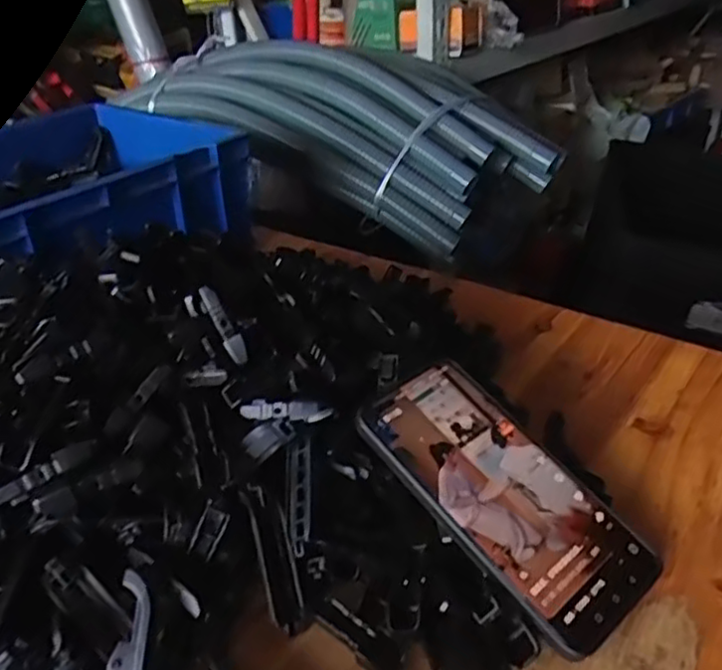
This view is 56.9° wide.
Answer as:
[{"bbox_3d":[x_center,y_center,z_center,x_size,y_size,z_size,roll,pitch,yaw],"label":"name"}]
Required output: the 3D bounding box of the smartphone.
[{"bbox_3d":[0.076,0.082,0.356,0.078,0.010,0.161,-28,61,-34],"label":"smartphone"}]

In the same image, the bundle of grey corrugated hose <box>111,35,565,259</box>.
[{"bbox_3d":[-0.039,-0.293,0.919,0.597,0.168,0.200,22,37,11],"label":"bundle of grey corrugated hose"}]

